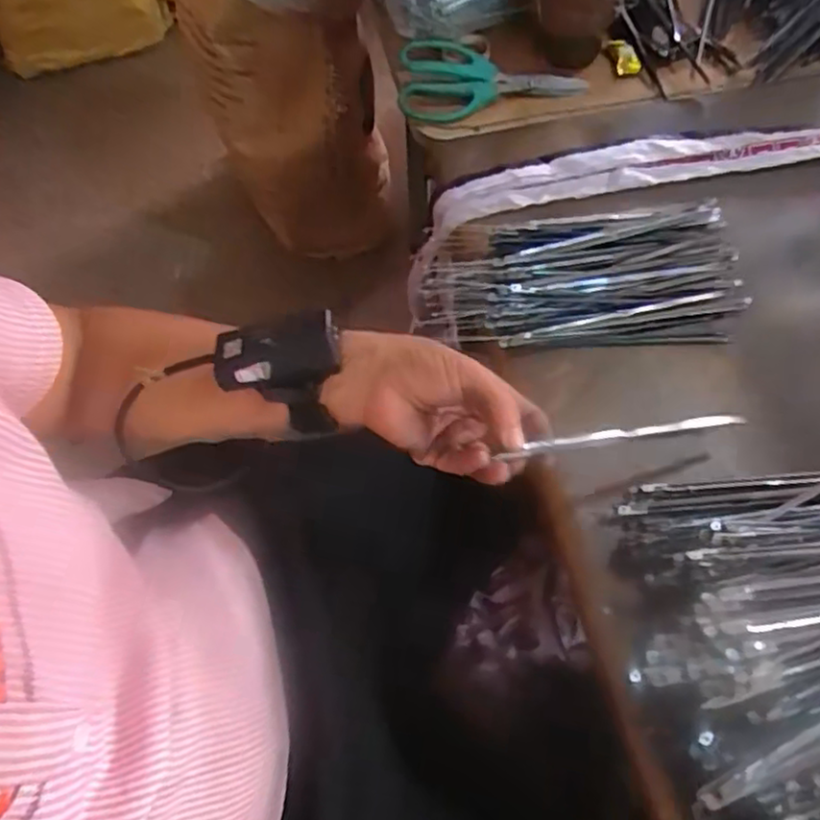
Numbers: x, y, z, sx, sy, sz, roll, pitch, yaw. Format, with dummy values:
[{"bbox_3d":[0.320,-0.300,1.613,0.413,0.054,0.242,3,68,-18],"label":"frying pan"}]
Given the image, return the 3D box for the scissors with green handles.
[{"bbox_3d":[0.078,-0.313,0.633,0.173,0.018,0.081,1,63,2],"label":"scissors with green handles"}]

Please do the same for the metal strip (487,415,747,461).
[{"bbox_3d":[0.136,0.015,0.422,0.181,0.010,0.010,-6,62,-21],"label":"metal strip"}]

